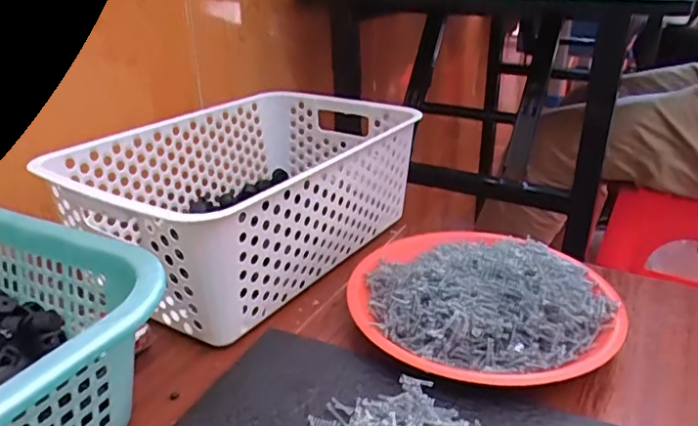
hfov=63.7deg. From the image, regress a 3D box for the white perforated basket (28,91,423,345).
[{"bbox_3d":[-0.091,-0.021,0.517,0.201,0.105,0.303,18,30,32],"label":"white perforated basket"}]

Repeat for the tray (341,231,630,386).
[{"bbox_3d":[0.099,0.054,0.418,0.189,0.046,0.181,15,29,28],"label":"tray"}]

